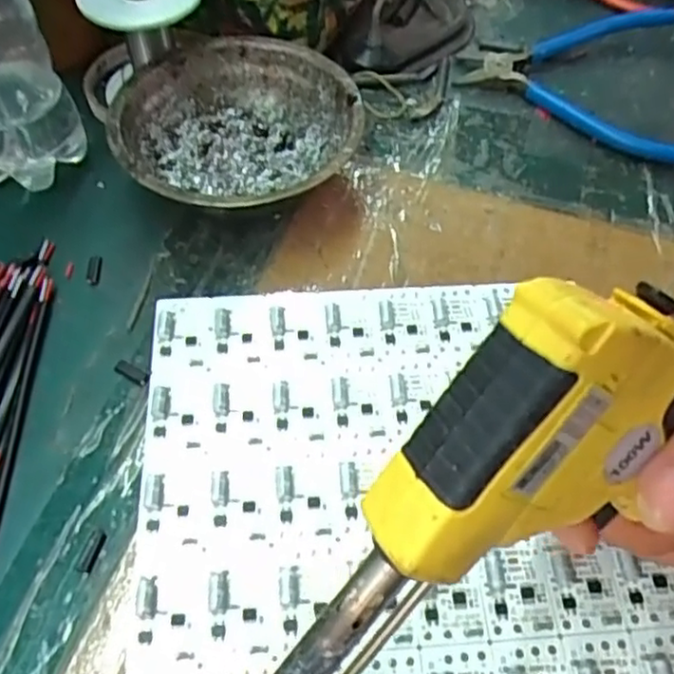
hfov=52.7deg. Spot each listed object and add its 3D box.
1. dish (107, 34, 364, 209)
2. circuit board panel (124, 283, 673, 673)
[{"bbox_3d":[-0.052,-0.105,0.364,0.127,0.040,0.126,1,56,-1],"label":"dish"},{"bbox_3d":[0.025,0.077,0.263,0.200,0.007,0.235,-3,56,-4],"label":"circuit board panel"}]

